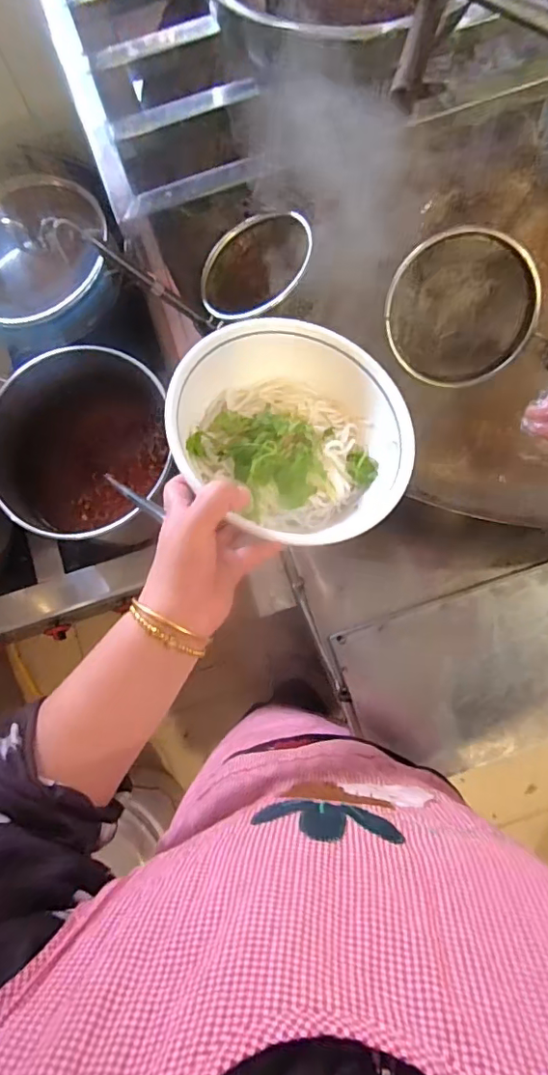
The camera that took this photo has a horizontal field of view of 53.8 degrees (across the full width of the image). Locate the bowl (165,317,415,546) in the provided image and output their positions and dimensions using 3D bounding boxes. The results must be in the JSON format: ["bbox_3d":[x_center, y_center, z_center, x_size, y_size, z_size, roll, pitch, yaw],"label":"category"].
[{"bbox_3d":[0.017,-0.084,0.438,0.186,0.095,0.171,0,80,2],"label":"bowl"}]

